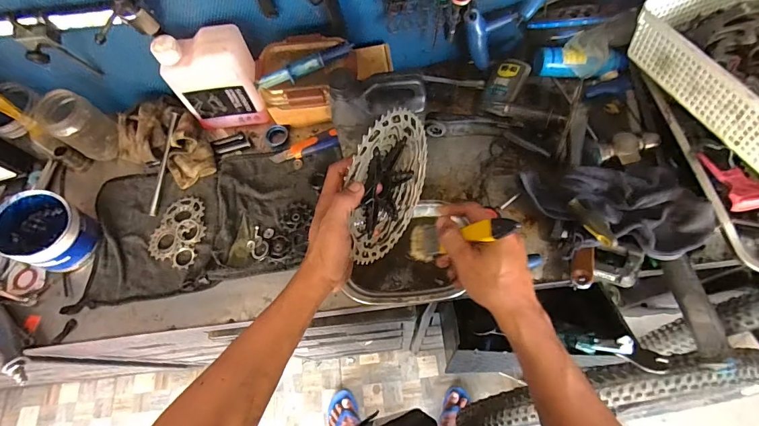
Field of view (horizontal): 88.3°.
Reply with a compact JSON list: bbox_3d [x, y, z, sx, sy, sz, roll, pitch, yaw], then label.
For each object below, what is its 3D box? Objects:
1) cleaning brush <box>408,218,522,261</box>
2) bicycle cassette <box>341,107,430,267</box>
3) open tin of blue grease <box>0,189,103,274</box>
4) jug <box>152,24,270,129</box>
[{"bbox_3d":[0.089,0.023,0.438,0.025,0.166,0.041,22,67,-21],"label":"cleaning brush"},{"bbox_3d":[0.003,-0.039,0.509,0.042,0.192,0.166,20,42,27],"label":"bicycle cassette"},{"bbox_3d":[-0.494,0.032,0.594,0.096,0.101,0.095,21,71,11],"label":"open tin of blue grease"},{"bbox_3d":[-0.253,-0.205,0.625,0.129,0.165,0.065,-11,68,-1],"label":"jug"}]

